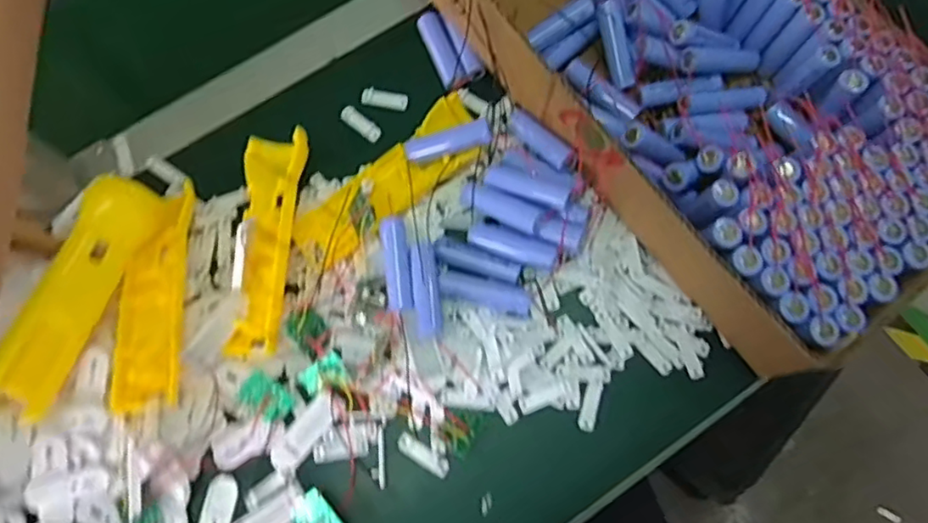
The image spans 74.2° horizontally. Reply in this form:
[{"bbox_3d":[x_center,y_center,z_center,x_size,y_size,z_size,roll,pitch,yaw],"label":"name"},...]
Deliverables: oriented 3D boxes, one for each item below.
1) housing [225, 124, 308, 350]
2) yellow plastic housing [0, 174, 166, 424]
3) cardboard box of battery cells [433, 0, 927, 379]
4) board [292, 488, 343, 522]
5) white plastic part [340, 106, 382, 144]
[{"bbox_3d":[-0.142,-0.015,0.446,0.045,0.039,0.159,1,73,2],"label":"housing"},{"bbox_3d":[-0.261,0.020,0.412,0.022,0.045,0.165,-7,57,47],"label":"yellow plastic housing"},{"bbox_3d":[0.163,-0.146,0.456,0.224,0.082,0.416,-38,75,-9],"label":"cardboard box of battery cells"},{"bbox_3d":[-0.094,0.170,0.401,0.025,0.011,0.040,-38,76,-10],"label":"board"},{"bbox_3d":[-0.084,-0.112,0.499,0.037,0.009,0.013,37,77,12],"label":"white plastic part"}]

